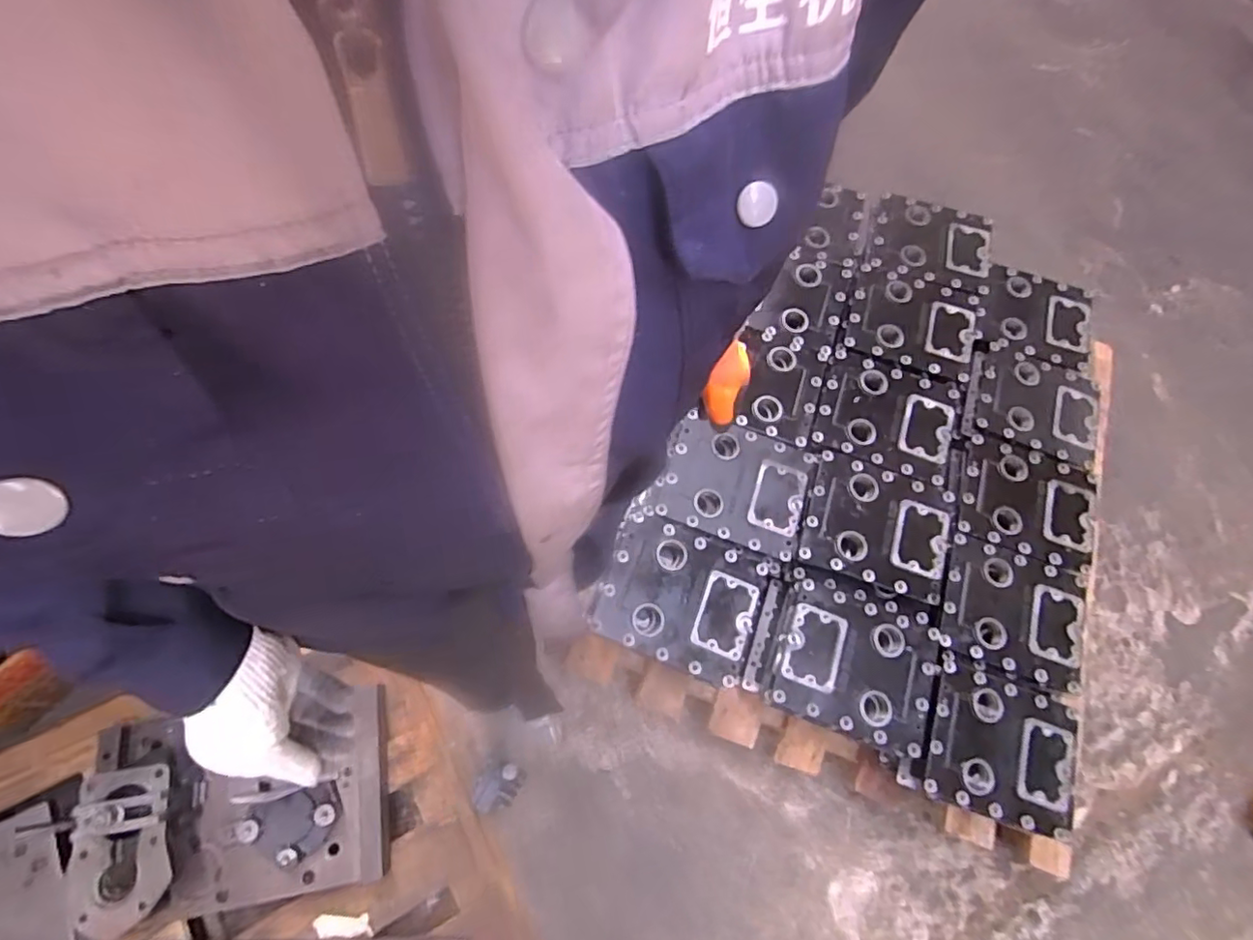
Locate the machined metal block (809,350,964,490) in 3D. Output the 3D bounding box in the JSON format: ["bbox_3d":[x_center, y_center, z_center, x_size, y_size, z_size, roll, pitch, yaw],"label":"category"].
[{"bbox_3d":[0.514,-0.092,1.138,0.300,0.066,0.222,21,69,1],"label":"machined metal block"}]

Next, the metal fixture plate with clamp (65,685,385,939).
[{"bbox_3d":[-0.606,0.527,0.903,0.420,0.153,0.304,-7,71,-9],"label":"metal fixture plate with clamp"}]

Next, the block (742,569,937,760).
[{"bbox_3d":[0.379,0.335,1.036,0.264,0.133,0.233,20,69,1],"label":"block"}]

